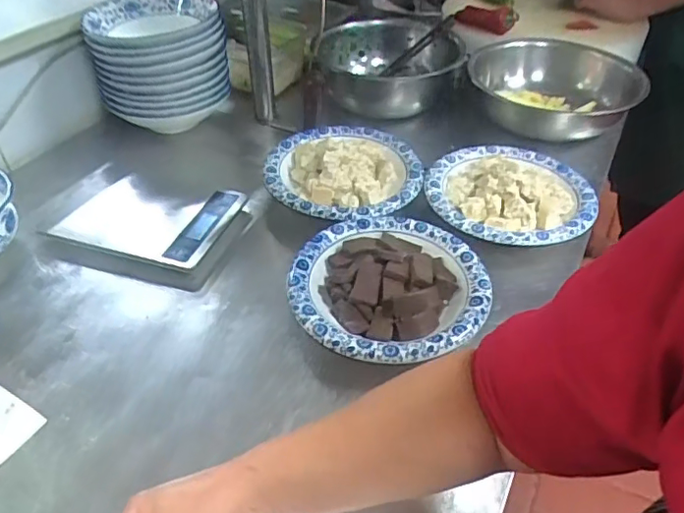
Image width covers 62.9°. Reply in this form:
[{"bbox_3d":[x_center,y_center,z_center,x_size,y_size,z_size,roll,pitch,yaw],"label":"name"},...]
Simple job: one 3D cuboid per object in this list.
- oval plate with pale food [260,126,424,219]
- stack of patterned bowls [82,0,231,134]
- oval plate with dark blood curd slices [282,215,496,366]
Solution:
[{"bbox_3d":[0.002,-0.127,0.776,0.217,0.041,0.212,18,46,17],"label":"oval plate with pale food"},{"bbox_3d":[-0.287,-0.318,0.924,0.204,0.167,0.172,-6,44,-7],"label":"stack of patterned bowls"},{"bbox_3d":[0.052,0.036,0.630,0.217,0.041,0.217,13,45,13],"label":"oval plate with dark blood curd slices"}]

